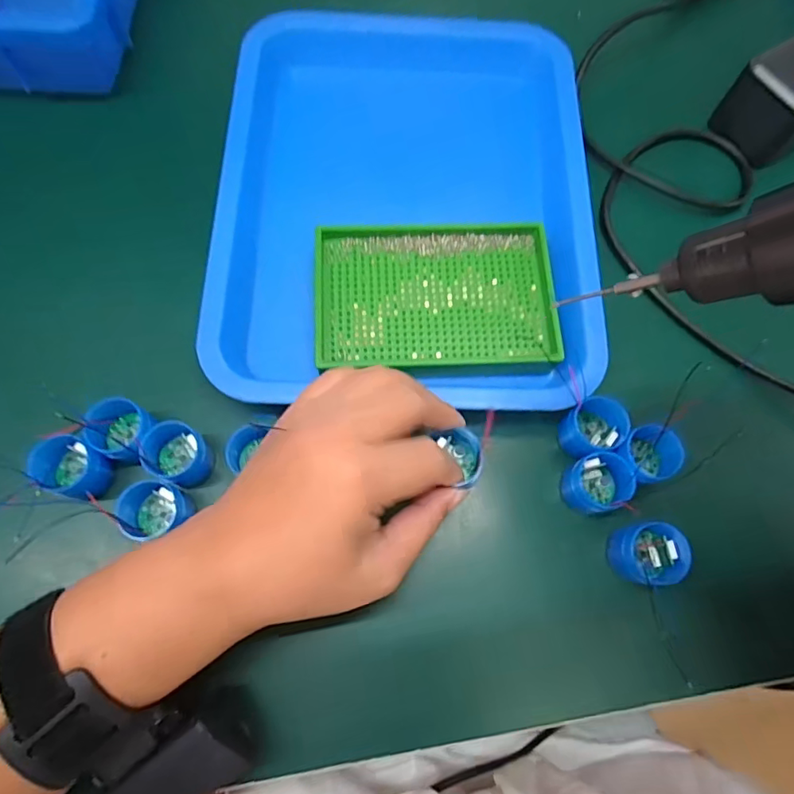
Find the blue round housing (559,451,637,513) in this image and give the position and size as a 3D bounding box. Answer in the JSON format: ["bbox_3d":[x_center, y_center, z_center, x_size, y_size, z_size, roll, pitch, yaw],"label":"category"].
[{"bbox_3d":[0.107,0.046,0.288,0.028,0.030,0.028,1,72,-2],"label":"blue round housing"}]

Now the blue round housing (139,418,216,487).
[{"bbox_3d":[-0.115,0.030,0.286,0.027,0.035,0.028,1,72,-2],"label":"blue round housing"}]

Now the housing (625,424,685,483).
[{"bbox_3d":[0.132,0.032,0.289,0.028,0.027,0.029,1,72,-2],"label":"housing"}]

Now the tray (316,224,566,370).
[{"bbox_3d":[0.023,-0.062,0.314,0.135,0.009,0.089,-1,72,-2],"label":"tray"}]

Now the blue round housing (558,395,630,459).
[{"bbox_3d":[0.106,0.018,0.293,0.033,0.028,0.029,-30,75,-11],"label":"blue round housing"}]

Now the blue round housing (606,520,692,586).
[{"bbox_3d":[0.129,0.081,0.277,0.028,0.027,0.031,-7,72,-4],"label":"blue round housing"}]

